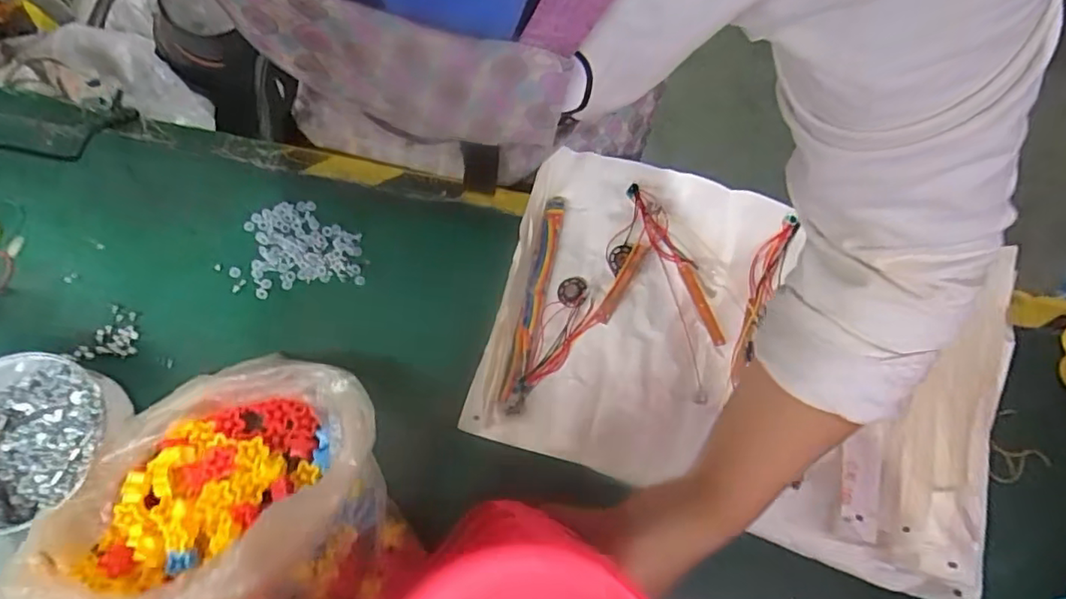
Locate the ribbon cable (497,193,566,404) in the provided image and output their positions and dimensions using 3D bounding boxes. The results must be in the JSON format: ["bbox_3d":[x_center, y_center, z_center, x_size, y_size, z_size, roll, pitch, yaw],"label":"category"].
[{"bbox_3d":[0.002,-0.005,0.579,0.020,0.008,0.202,12,74,3],"label":"ribbon cable"}]

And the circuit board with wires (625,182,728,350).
[{"bbox_3d":[0.135,-0.037,0.567,0.025,0.015,0.169,-26,75,-7],"label":"circuit board with wires"}]

